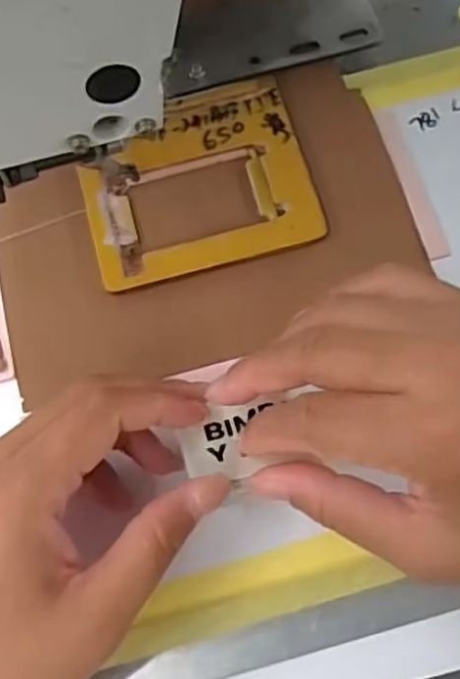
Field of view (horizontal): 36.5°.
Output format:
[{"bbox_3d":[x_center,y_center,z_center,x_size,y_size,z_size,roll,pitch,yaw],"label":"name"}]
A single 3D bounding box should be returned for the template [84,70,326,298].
[{"bbox_3d":[-0.016,-0.074,0.329,0.105,0.008,0.088,-16,74,-2],"label":"template"}]

